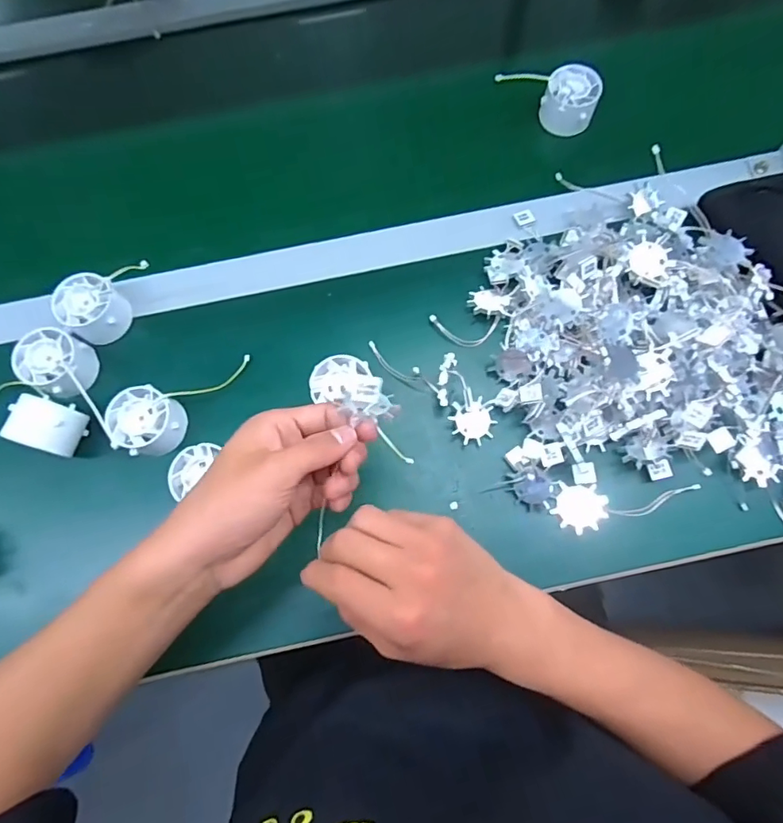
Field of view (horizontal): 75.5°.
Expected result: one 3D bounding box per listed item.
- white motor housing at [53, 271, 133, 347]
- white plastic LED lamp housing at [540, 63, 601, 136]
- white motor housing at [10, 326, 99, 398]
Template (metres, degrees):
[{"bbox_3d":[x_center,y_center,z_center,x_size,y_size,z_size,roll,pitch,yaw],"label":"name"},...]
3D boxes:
[{"bbox_3d":[-0.255,-0.087,0.436,0.049,0.040,0.048,0,74,1],"label":"white motor housing"},{"bbox_3d":[0.174,-0.302,0.488,0.049,0.030,0.057,23,76,7],"label":"white plastic LED lamp housing"},{"bbox_3d":[-0.278,-0.040,0.422,0.055,0.037,0.047,29,77,9],"label":"white motor housing"}]

